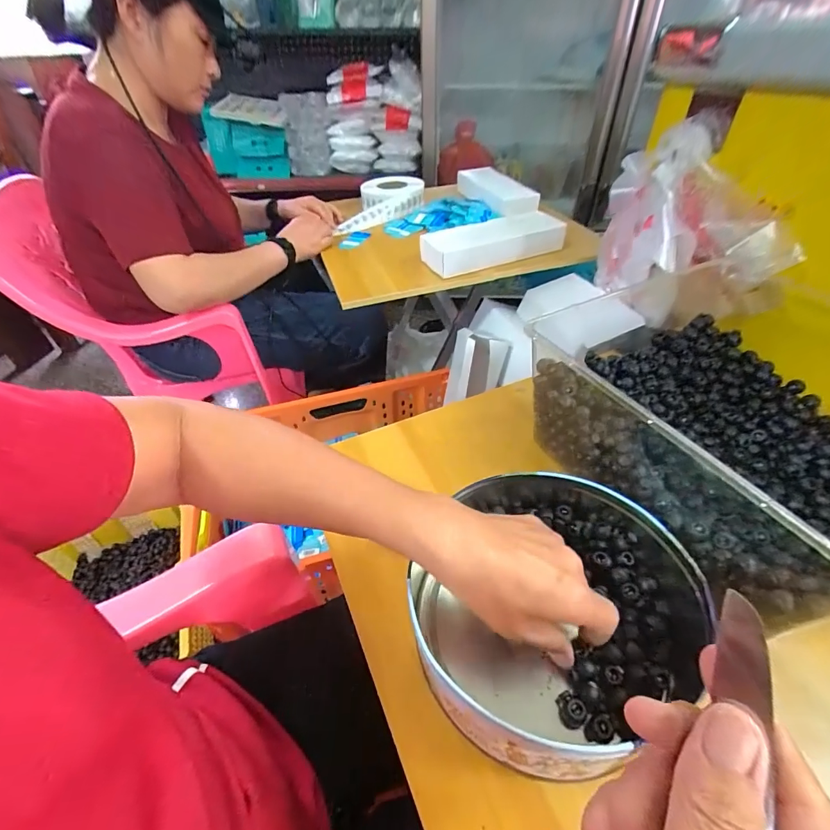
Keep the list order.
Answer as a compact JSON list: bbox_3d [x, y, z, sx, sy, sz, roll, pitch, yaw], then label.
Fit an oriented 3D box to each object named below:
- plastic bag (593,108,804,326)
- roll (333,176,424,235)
[{"bbox_3d":[0.373,-0.263,0.579,0.106,0.235,0.300,-8,44,-4],"label":"plastic bag"},{"bbox_3d":[-0.069,-0.552,1.069,0.168,0.061,0.283,9,45,13],"label":"roll"}]

